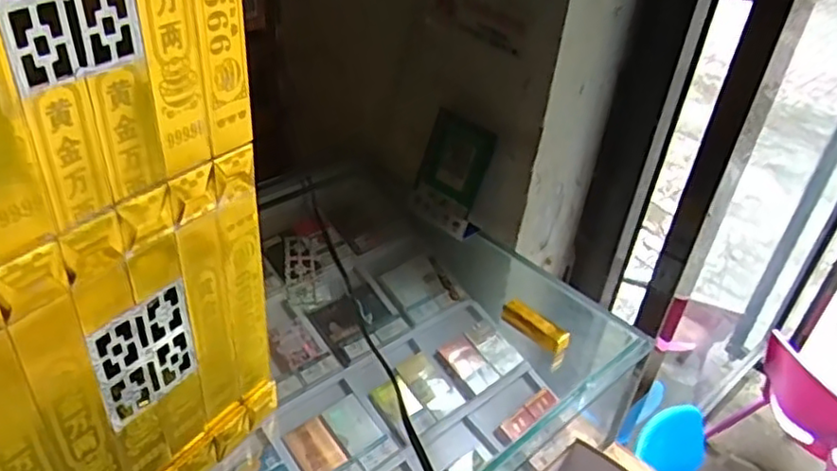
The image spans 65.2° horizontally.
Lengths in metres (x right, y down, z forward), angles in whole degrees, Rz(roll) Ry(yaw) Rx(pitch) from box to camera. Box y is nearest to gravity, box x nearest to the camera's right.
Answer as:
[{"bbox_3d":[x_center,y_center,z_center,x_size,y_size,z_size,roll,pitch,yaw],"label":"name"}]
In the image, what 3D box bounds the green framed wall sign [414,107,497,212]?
[{"bbox_3d":[0.054,-0.115,0.969,0.110,0.121,0.010,33,26,30],"label":"green framed wall sign"}]

